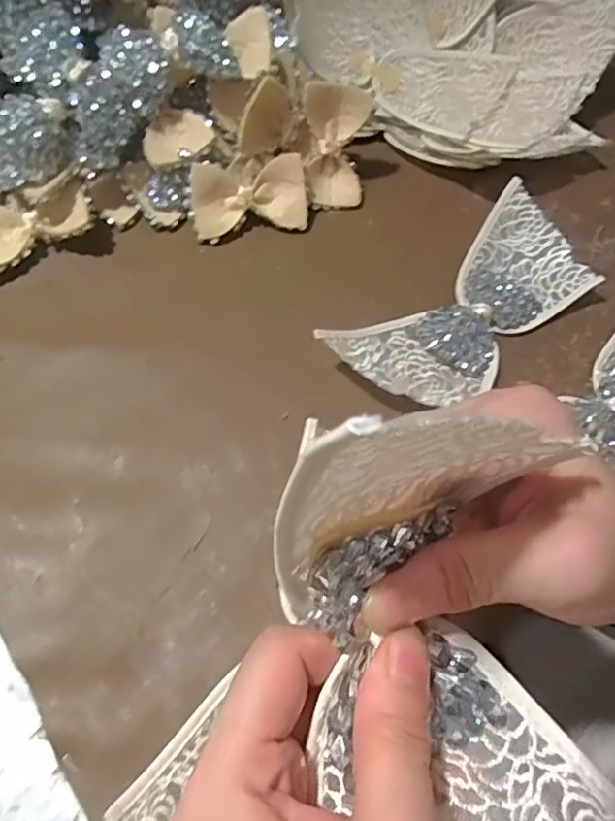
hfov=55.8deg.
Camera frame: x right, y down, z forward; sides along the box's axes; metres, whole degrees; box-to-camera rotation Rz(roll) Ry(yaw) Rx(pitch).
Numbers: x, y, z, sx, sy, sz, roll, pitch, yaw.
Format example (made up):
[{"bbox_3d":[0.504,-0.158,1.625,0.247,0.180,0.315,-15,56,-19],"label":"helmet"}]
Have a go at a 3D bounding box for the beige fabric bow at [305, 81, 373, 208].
[{"bbox_3d":[0.022,-0.197,0.434,0.047,0.083,0.013,-3,30,-4],"label":"beige fabric bow"}]

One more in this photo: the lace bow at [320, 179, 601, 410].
[{"bbox_3d":[0.111,-0.073,0.396,0.205,0.029,0.091,-37,71,-18],"label":"lace bow"}]

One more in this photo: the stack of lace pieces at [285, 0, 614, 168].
[{"bbox_3d":[0.122,-0.333,0.474,0.266,0.111,0.269,14,64,4],"label":"stack of lace pieces"}]

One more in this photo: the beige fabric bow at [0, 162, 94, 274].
[{"bbox_3d":[-0.190,-0.133,0.404,0.087,0.039,0.047,-23,67,-13],"label":"beige fabric bow"}]

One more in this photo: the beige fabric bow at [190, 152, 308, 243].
[{"bbox_3d":[-0.043,-0.157,0.428,0.082,0.023,0.051,-8,103,-6],"label":"beige fabric bow"}]

